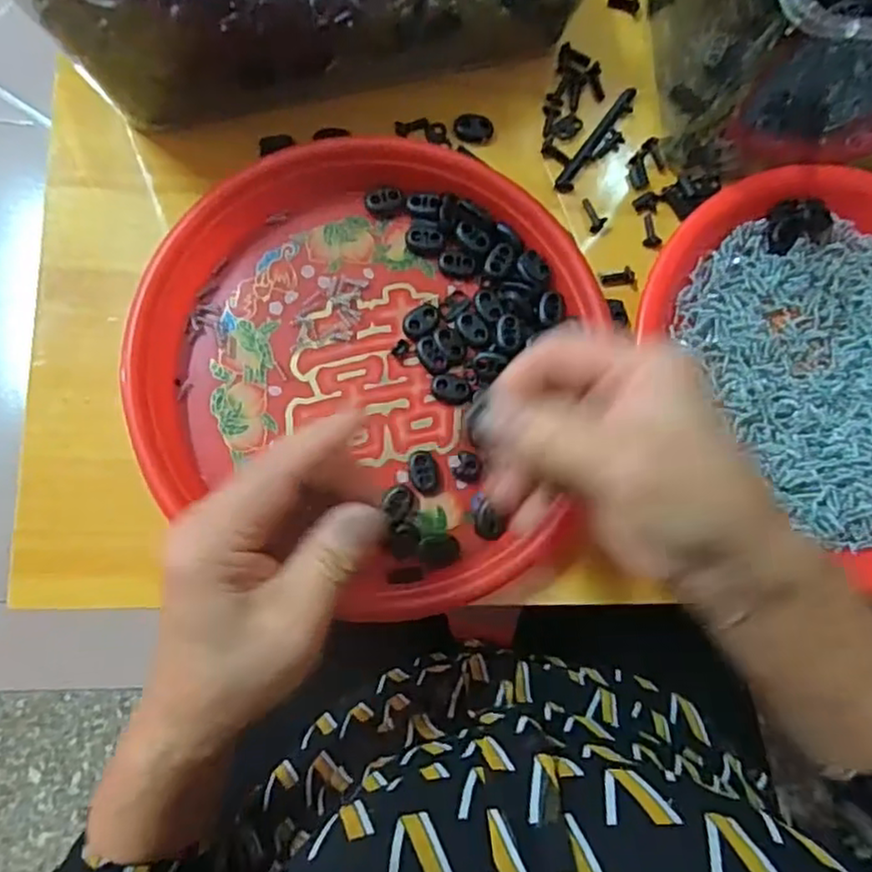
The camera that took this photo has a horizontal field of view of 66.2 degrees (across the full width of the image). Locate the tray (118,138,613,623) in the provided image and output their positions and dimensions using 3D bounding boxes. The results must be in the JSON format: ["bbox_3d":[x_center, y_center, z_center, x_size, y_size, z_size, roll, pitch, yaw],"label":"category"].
[{"bbox_3d":[-0.037,-0.039,0.339,0.221,0.031,0.232,1,82,-5],"label":"tray"}]

